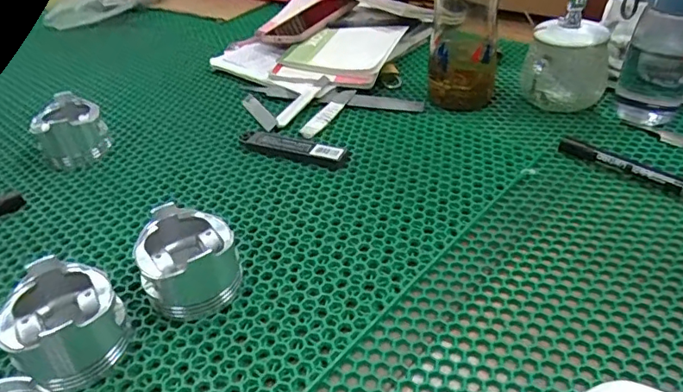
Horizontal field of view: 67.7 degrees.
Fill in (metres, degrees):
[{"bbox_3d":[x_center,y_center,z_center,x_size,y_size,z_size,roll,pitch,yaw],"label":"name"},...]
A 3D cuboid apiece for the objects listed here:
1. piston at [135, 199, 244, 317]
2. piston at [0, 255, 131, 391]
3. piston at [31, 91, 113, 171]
[{"bbox_3d":[-0.116,0.048,0.390,0.068,0.054,0.067,-15,40,-15],"label":"piston"},{"bbox_3d":[-0.185,0.086,0.344,0.068,0.059,0.066,-2,38,1],"label":"piston"},{"bbox_3d":[-0.303,-0.074,0.570,0.069,0.059,0.069,-2,38,1],"label":"piston"}]

